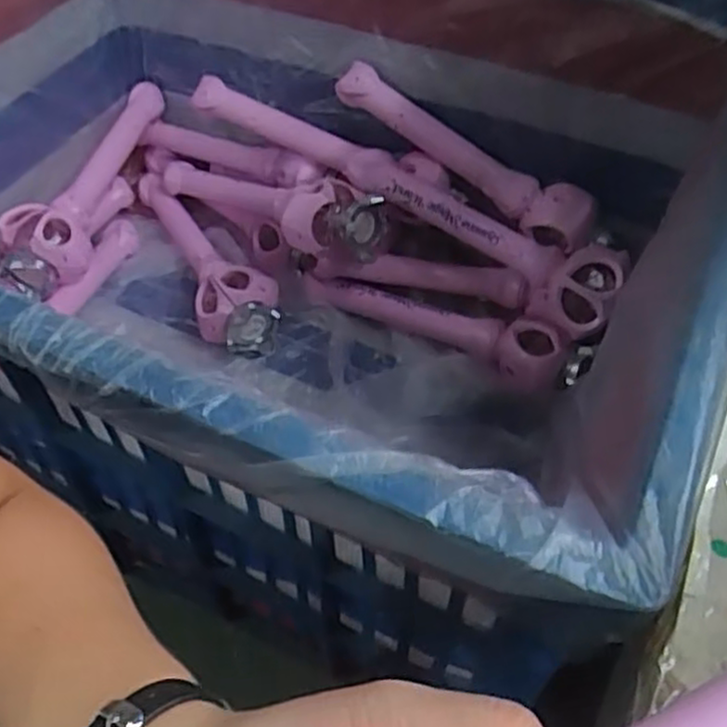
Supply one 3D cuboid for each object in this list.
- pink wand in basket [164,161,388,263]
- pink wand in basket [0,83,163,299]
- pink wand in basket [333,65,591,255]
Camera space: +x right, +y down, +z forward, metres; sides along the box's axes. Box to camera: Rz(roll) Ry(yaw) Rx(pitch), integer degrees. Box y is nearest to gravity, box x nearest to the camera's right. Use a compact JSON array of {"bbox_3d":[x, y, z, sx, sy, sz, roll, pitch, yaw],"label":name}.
[{"bbox_3d":[-0.130,-0.199,0.911,0.350,0.093,0.094,25,53,36],"label":"pink wand in basket"},{"bbox_3d":[-0.349,-0.230,0.946,0.093,0.083,0.353,13,52,9],"label":"pink wand in basket"},{"bbox_3d":[0.115,-0.235,0.841,0.329,0.059,0.063,33,55,1],"label":"pink wand in basket"}]

